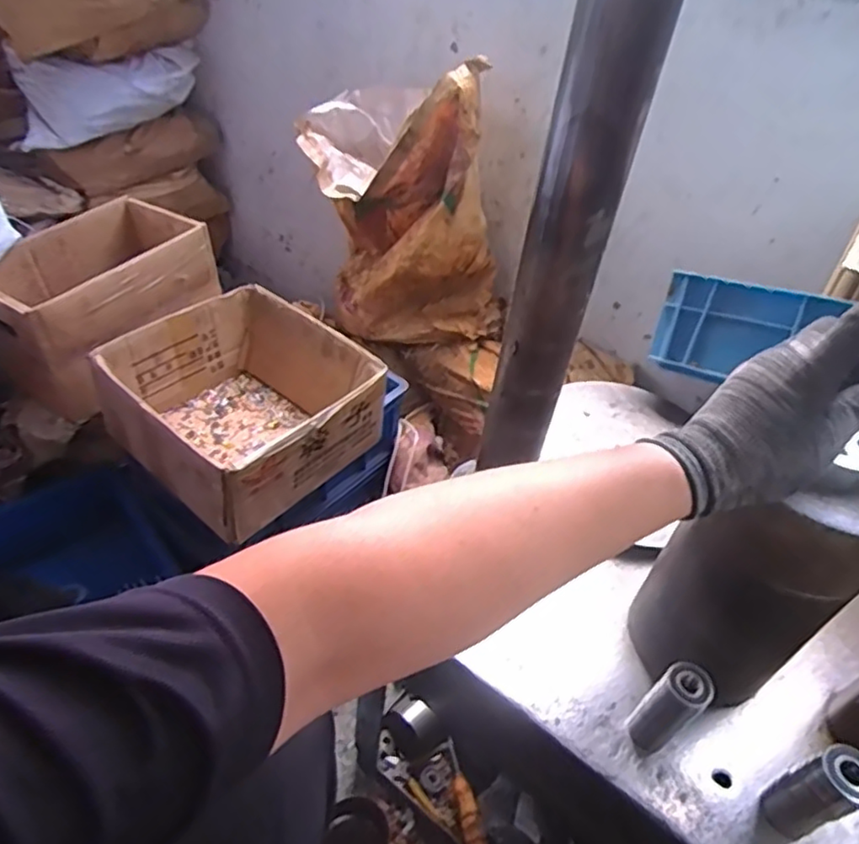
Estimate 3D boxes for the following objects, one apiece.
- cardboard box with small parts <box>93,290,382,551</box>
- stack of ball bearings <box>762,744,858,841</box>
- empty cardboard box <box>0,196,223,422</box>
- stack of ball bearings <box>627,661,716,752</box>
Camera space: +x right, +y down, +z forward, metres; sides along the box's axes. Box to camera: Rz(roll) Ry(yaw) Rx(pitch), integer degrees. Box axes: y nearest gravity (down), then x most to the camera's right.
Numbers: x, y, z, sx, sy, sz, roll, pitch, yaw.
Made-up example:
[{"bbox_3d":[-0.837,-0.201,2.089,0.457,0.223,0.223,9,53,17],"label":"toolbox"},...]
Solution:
[{"bbox_3d":[-0.265,-0.028,0.912,0.304,0.140,0.306,32,48,24],"label":"cardboard box with small parts"},{"bbox_3d":[0.293,0.282,0.482,0.033,0.102,0.037,-10,46,-18],"label":"stack of ball bearings"},{"bbox_3d":[-0.519,-0.185,1.023,0.218,0.215,0.311,27,46,19],"label":"empty cardboard box"},{"bbox_3d":[0.192,0.234,0.515,0.028,0.108,0.035,-27,53,-31],"label":"stack of ball bearings"}]

